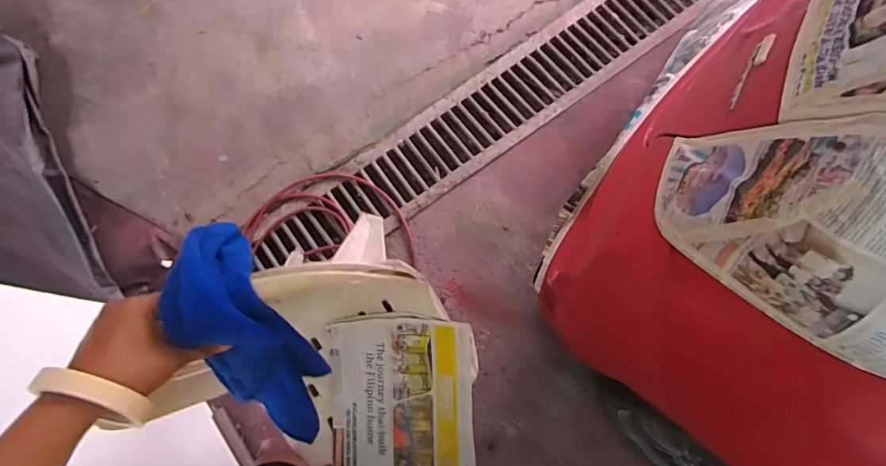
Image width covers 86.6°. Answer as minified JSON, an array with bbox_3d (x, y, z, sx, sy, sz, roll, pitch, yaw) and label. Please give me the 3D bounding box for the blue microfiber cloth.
[{"bbox_3d":[-0.223,0.144,0.584,0.104,0.349,0.134,-13,38,-3],"label":"blue microfiber cloth"}]

